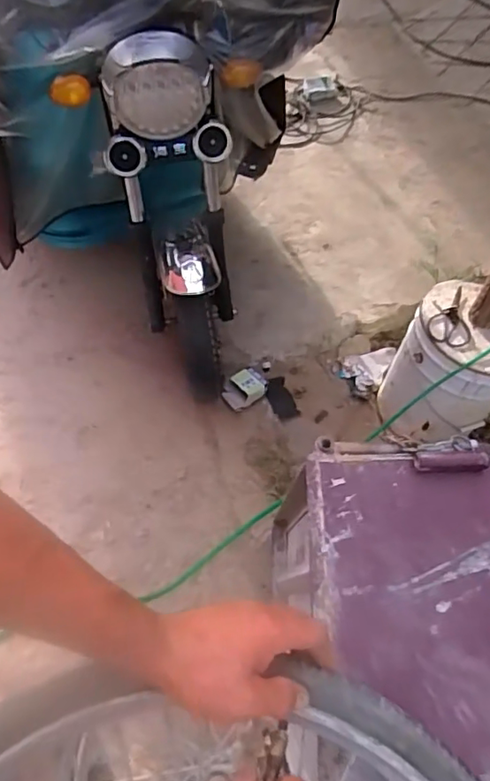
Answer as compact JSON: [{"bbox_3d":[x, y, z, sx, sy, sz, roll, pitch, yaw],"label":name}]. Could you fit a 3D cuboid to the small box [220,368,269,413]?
[{"bbox_3d":[-0.001,-0.006,1.570,0.128,0.051,0.092,-31,66,-23],"label":"small box"}]

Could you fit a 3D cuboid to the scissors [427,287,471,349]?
[{"bbox_3d":[0.477,-0.172,1.328,0.094,0.012,0.177,5,57,-3],"label":"scissors"}]

